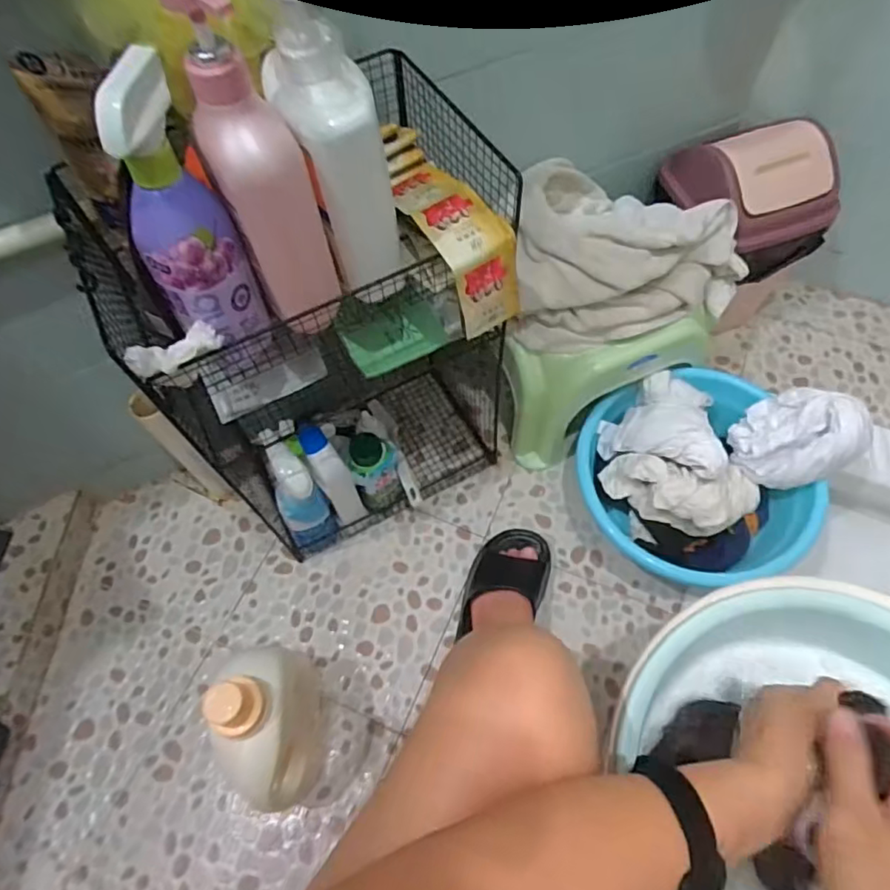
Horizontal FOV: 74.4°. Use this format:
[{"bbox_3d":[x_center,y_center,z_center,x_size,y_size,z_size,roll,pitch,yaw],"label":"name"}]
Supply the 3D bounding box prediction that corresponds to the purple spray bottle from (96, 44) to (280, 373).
[{"bbox_3d":[-0.190,-0.147,0.437,0.077,0.224,0.059,-32,64,-13],"label":"purple spray bottle"}]

